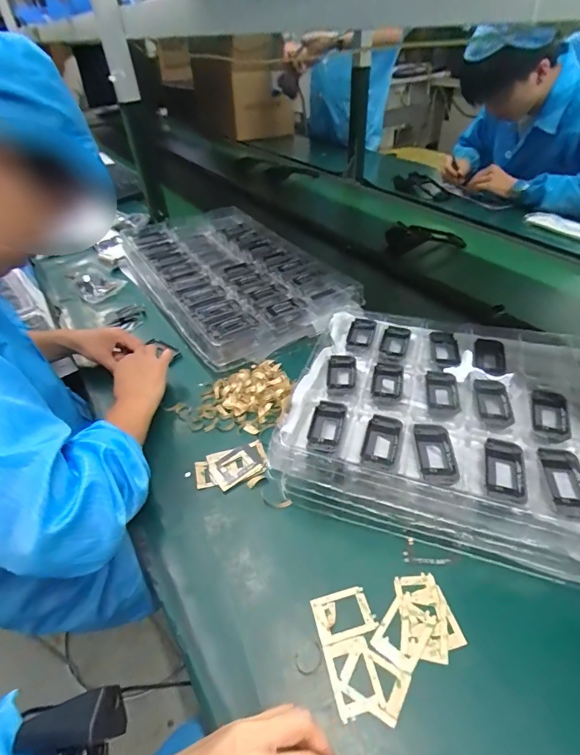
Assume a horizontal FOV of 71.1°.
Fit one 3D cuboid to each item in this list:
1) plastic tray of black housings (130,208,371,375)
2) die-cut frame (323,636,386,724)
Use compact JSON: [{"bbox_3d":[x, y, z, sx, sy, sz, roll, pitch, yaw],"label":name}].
[{"bbox_3d":[-0.129,-0.211,0.837,0.302,0.067,0.519,-25,46,-22],"label":"plastic tray of black housings"},{"bbox_3d":[0.054,0.256,0.348,0.039,0.004,0.054,-11,43,-8],"label":"die-cut frame"}]

